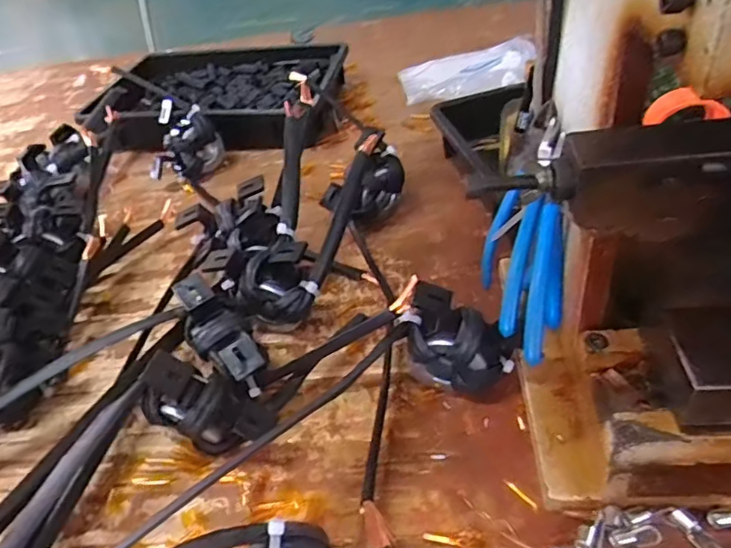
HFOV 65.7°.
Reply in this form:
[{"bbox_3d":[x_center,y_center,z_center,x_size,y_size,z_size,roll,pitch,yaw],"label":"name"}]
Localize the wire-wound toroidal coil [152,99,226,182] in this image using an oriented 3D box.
[{"bbox_3d":[-0.236,-0.169,0.749,0.090,0.097,0.050,-12,41,-4],"label":"wire-wound toroidal coil"}]

